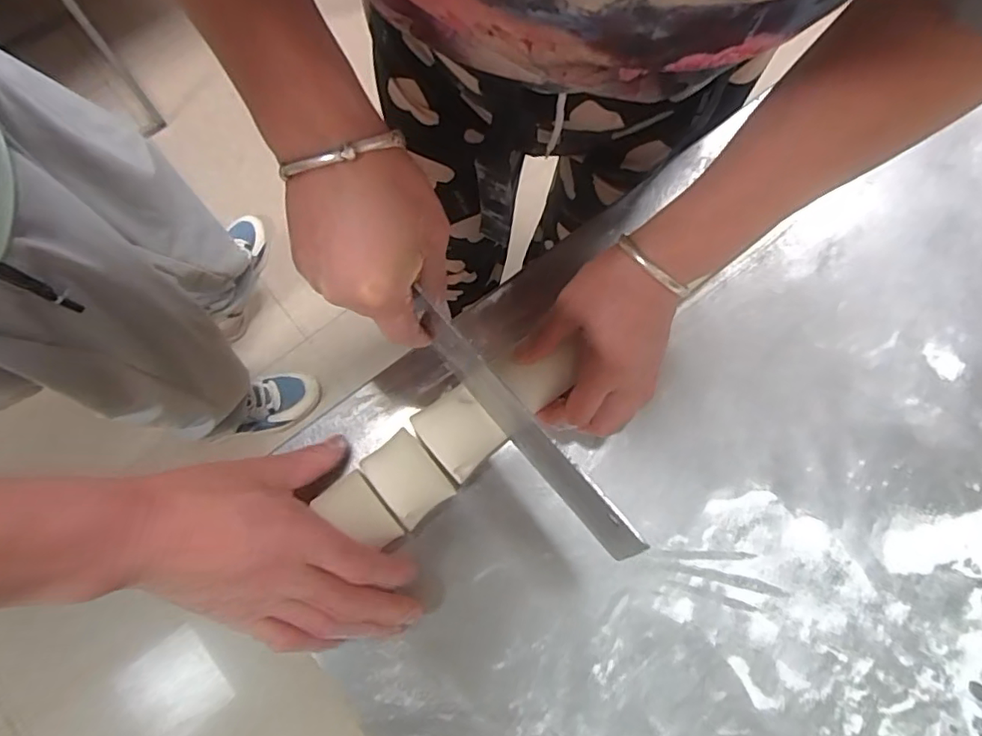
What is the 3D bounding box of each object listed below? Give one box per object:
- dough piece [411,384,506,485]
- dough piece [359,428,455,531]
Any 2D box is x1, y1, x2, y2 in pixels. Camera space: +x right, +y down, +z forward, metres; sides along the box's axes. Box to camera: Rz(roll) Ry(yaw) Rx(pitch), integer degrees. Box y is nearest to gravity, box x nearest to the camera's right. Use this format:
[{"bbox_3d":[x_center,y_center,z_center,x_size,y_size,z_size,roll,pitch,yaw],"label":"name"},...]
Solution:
[{"bbox_3d":[-0.023,0.045,0.396,0.044,0.037,0.052,-40,79,-10],"label":"dough piece"},{"bbox_3d":[-0.057,0.075,0.391,0.039,0.032,0.054,-38,79,-10],"label":"dough piece"}]

